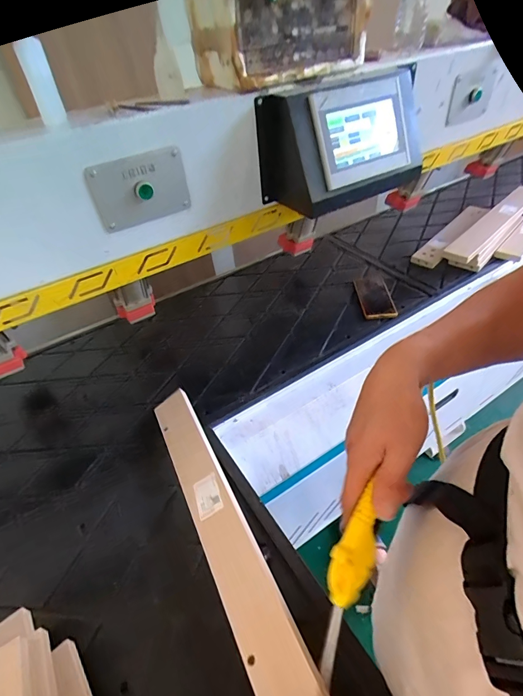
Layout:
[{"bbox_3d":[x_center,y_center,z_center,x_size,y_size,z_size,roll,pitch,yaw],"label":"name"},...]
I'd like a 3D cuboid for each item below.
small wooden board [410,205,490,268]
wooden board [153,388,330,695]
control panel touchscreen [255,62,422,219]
[{"bbox_3d":[0.587,-0.355,1.132,0.062,0.028,0.427,29,53,33],"label":"small wooden board"},{"bbox_3d":[-0.053,0.246,0.509,0.066,0.027,0.542,-22,42,-16],"label":"wooden board"},{"bbox_3d":[0.160,-0.380,0.691,0.319,0.184,0.139,-27,46,-21],"label":"control panel touchscreen"}]

